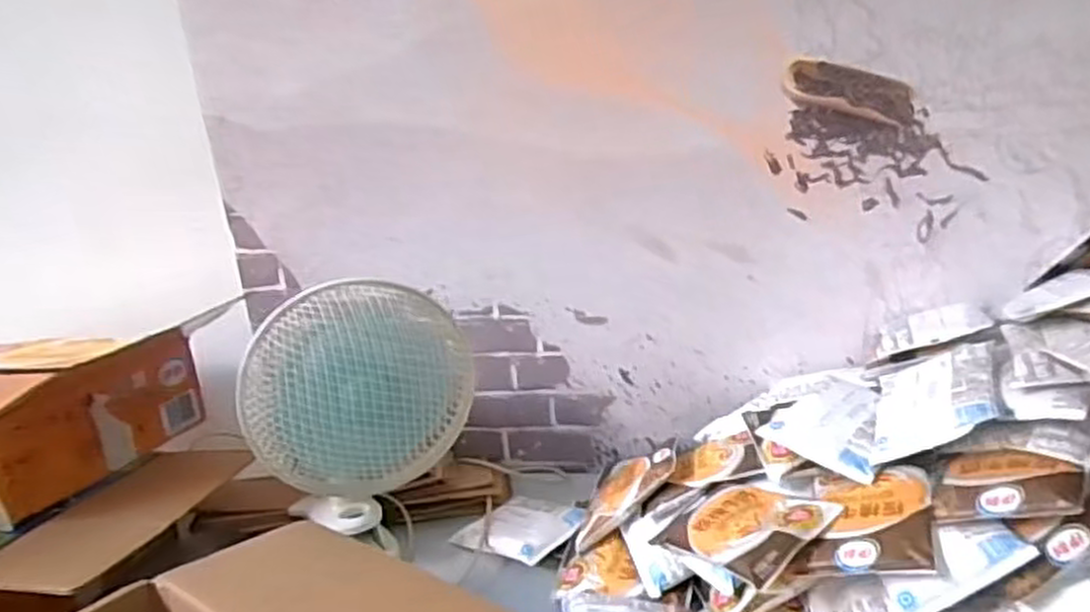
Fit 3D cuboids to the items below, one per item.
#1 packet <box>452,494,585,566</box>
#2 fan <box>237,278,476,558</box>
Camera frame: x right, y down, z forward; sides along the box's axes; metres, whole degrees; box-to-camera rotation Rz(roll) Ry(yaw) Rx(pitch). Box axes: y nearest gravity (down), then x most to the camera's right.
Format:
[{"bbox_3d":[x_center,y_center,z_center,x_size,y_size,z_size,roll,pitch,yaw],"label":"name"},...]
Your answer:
[{"bbox_3d":[-0.021,0.230,0.822,0.117,0.021,0.102,8,22,41],"label":"packet"},{"bbox_3d":[-0.176,0.102,0.768,0.207,0.262,0.146,-13,17,-21],"label":"fan"}]

